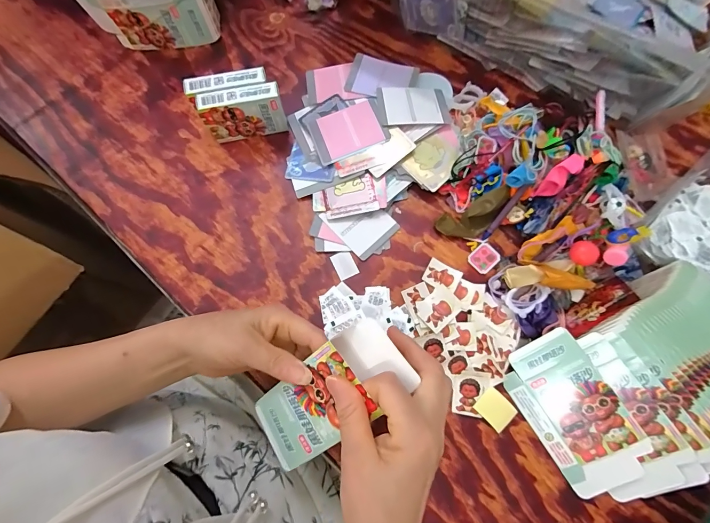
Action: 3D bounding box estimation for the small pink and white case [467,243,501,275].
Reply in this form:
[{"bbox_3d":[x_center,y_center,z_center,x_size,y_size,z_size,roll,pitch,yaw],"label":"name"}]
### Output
[{"bbox_3d":[0.150,-0.004,0.408,0.034,0.004,0.027,-41,78,-8],"label":"small pink and white case"}]

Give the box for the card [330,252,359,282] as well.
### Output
[{"bbox_3d":[-0.012,0.004,0.411,0.024,0.004,0.031,-26,77,-5],"label":"card"}]

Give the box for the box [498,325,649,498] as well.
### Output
[{"bbox_3d":[0.214,0.149,0.347,0.083,0.007,0.146,-36,77,18],"label":"box"}]

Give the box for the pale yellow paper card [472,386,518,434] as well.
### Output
[{"bbox_3d":[0.146,0.154,0.365,0.031,0.006,0.037,-43,78,-9],"label":"pale yellow paper card"}]

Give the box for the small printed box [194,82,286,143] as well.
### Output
[{"bbox_3d":[-0.135,-0.177,0.426,0.095,0.065,0.023,-10,75,-1],"label":"small printed box"}]

